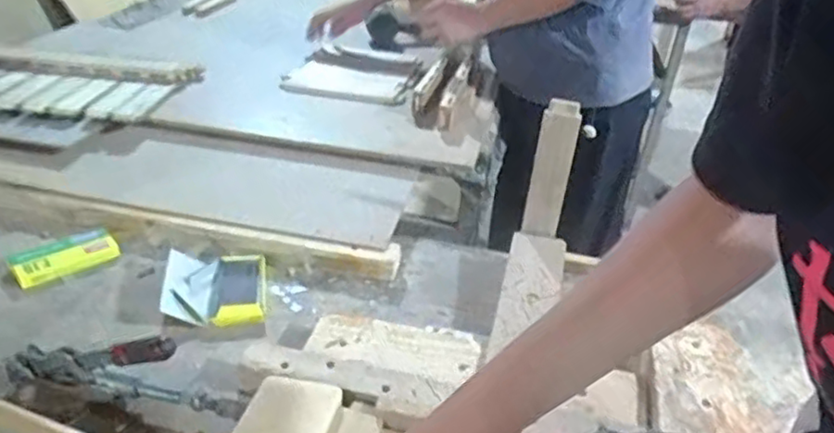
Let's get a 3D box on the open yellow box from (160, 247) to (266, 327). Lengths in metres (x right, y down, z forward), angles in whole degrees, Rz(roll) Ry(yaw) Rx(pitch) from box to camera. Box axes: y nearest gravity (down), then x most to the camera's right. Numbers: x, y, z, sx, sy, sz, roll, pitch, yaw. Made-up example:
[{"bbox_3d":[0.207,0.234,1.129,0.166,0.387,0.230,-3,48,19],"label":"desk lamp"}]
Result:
[{"bbox_3d":[-0.246,0.083,0.832,0.114,0.037,0.129,-2,32,-10],"label":"open yellow box"}]

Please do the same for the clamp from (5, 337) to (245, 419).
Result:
[{"bbox_3d":[-0.300,0.149,0.664,0.261,0.102,0.025,12,32,12],"label":"clamp"}]

